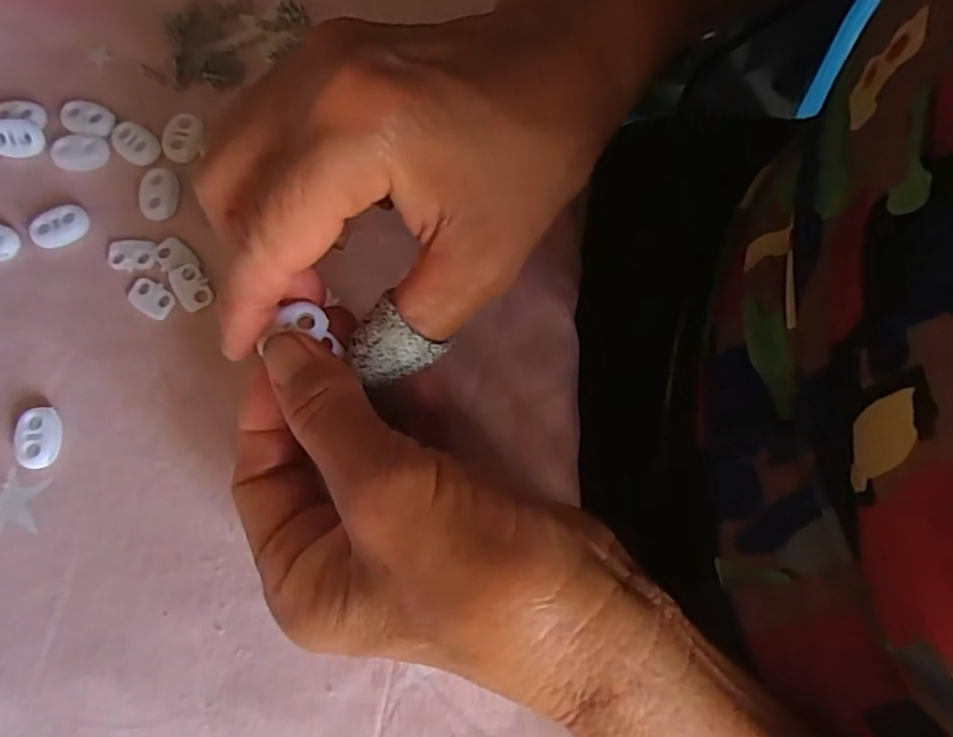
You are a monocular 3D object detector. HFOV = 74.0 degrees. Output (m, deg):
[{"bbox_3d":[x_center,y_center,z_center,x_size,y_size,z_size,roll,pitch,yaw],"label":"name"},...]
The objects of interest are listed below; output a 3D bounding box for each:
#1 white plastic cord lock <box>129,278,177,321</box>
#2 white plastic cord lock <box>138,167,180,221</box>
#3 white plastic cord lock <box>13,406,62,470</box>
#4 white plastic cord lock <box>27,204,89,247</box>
[{"bbox_3d":[-0.129,-0.028,0.249,0.020,0.004,0.013,30,76,6],"label":"white plastic cord lock"},{"bbox_3d":[-0.130,-0.072,0.259,0.016,0.005,0.022,-10,75,-5],"label":"white plastic cord lock"},{"bbox_3d":[-0.161,0.025,0.232,0.014,0.005,0.022,-7,75,-4],"label":"white plastic cord lock"},{"bbox_3d":[-0.168,-0.057,0.255,0.023,0.005,0.014,-21,76,-8],"label":"white plastic cord lock"}]

